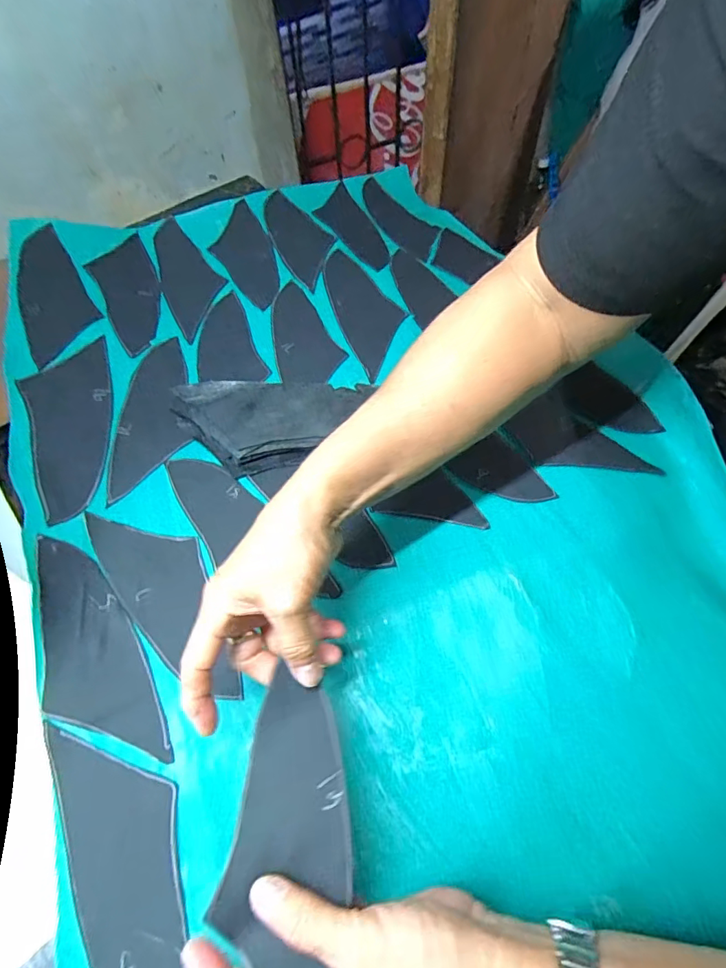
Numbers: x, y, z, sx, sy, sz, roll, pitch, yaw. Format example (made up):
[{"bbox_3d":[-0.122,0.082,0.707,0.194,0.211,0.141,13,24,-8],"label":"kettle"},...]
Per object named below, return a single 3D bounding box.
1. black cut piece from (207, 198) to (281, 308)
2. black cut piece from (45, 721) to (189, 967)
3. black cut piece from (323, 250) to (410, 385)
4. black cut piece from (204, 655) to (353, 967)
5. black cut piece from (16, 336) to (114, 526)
[{"bbox_3d":[-0.142,-0.283,0.601,0.066,0.011,0.153,-27,75,-11],"label":"black cut piece"},{"bbox_3d":[-0.144,0.238,0.300,0.067,0.008,0.190,-23,61,-11],"label":"black cut piece"},{"bbox_3d":[0.002,-0.194,0.541,0.068,0.010,0.190,-18,62,-11],"label":"black cut piece"},{"bbox_3d":[-0.040,0.190,0.253,0.065,0.017,0.178,-8,47,-1],"label":"black cut piece"},{"bbox_3d":[-0.262,-0.054,0.450,0.074,0.008,0.187,-8,64,-36],"label":"black cut piece"}]

